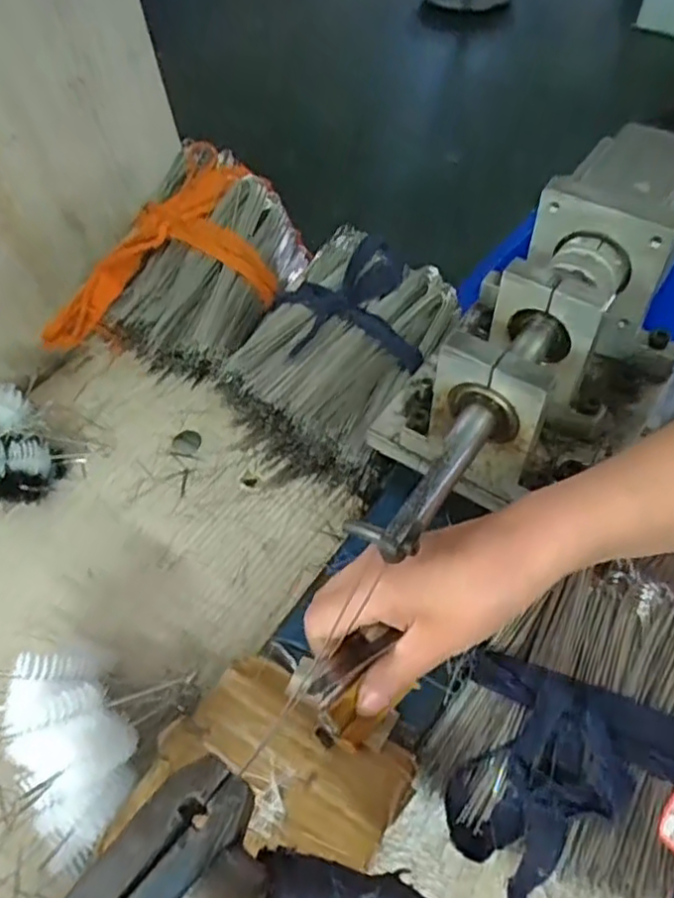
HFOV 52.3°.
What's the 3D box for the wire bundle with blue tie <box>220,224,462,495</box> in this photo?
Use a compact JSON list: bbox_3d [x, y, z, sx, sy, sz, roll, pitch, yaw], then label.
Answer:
[{"bbox_3d":[0.002,-0.069,0.514,0.142,0.116,0.148,35,61,25],"label":"wire bundle with blue tie"}]

